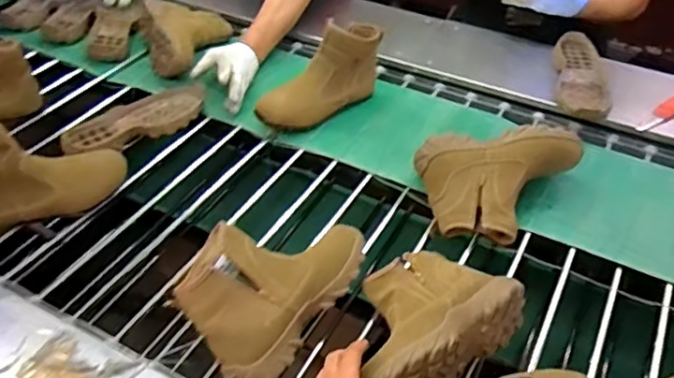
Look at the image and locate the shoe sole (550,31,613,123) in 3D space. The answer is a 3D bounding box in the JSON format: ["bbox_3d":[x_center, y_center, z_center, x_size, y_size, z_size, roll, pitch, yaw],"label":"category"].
[{"bbox_3d":[0.493,-0.221,1.197,0.106,0.068,0.260,8,43,8],"label":"shoe sole"}]

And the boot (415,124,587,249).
[{"bbox_3d":[0.268,-0.012,0.950,0.253,0.100,0.151,-2,42,-3],"label":"boot"}]

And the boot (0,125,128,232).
[{"bbox_3d":[-0.458,-0.022,0.880,0.253,0.171,0.074,-13,44,-15],"label":"boot"}]

